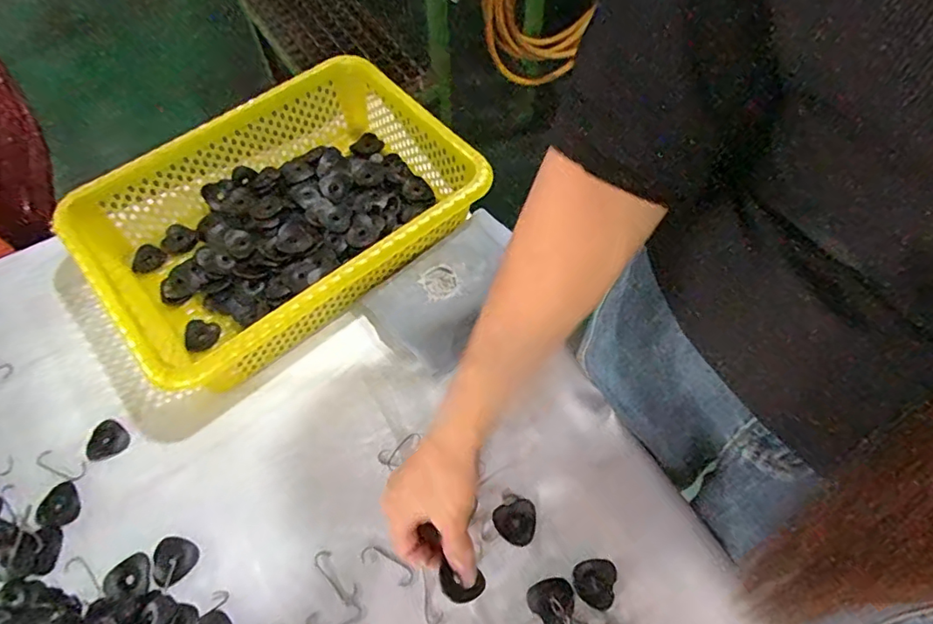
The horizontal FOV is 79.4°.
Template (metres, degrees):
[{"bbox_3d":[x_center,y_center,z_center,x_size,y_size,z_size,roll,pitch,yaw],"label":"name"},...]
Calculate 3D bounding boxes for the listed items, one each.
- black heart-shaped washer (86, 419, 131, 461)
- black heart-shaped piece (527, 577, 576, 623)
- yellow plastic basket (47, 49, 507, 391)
[{"bbox_3d":[-0.324,0.115,0.502,0.035,0.005,0.035,0,61,1],"label":"black heart-shaped washer"},{"bbox_3d":[0.067,0.221,0.430,0.033,0.008,0.033,-32,65,-15],"label":"black heart-shaped piece"},{"bbox_3d":[-0.180,-0.095,0.566,0.344,0.085,0.248,-39,68,-18],"label":"yellow plastic basket"}]

